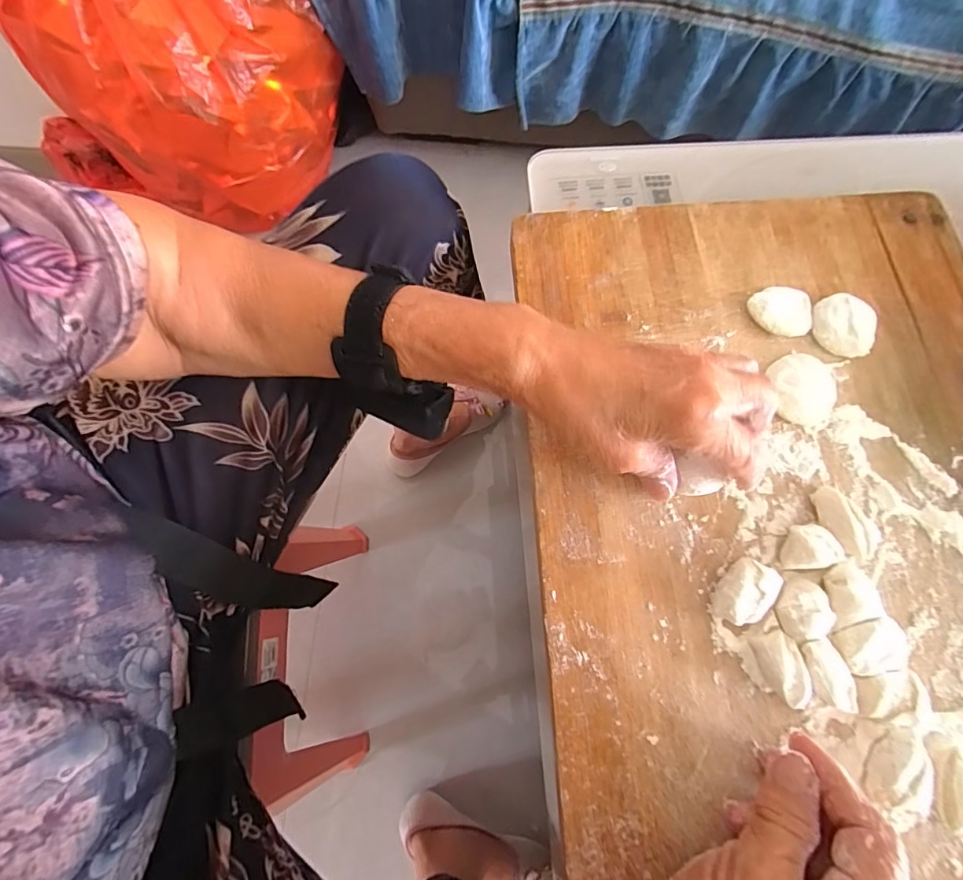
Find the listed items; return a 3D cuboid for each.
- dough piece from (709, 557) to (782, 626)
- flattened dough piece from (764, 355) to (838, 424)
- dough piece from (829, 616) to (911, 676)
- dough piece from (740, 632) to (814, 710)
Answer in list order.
[{"bbox_3d":[0.141,0.081,0.256,0.025,0.015,0.035,34,75,10],"label":"dough piece"},{"bbox_3d":[0.199,-0.032,0.295,0.042,0.009,0.045,-6,72,-2],"label":"flattened dough piece"},{"bbox_3d":[0.202,0.107,0.249,0.037,0.017,0.024,-11,73,-4],"label":"dough piece"},{"bbox_3d":[0.151,0.117,0.245,0.024,0.017,0.033,-18,73,-6],"label":"dough piece"}]

